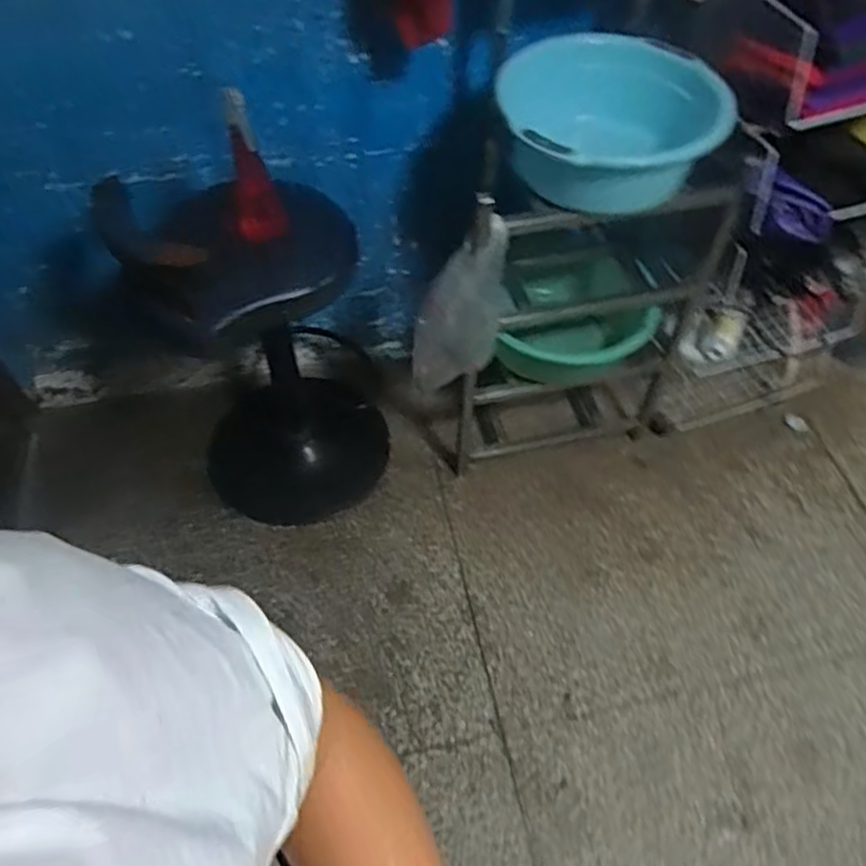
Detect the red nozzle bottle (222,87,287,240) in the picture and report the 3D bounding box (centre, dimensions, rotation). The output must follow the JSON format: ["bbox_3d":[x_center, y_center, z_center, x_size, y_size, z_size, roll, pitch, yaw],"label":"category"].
[{"bbox_3d":[-0.309,-0.441,1.190,0.072,0.060,0.260,-15,89,-11],"label":"red nozzle bottle"}]

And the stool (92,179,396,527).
[{"bbox_3d":[-0.323,-0.189,1.369,0.369,0.698,0.426,-15,56,-11],"label":"stool"}]

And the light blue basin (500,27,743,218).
[{"bbox_3d":[0.261,-0.472,1.099,0.309,0.144,0.294,0,54,0],"label":"light blue basin"}]

